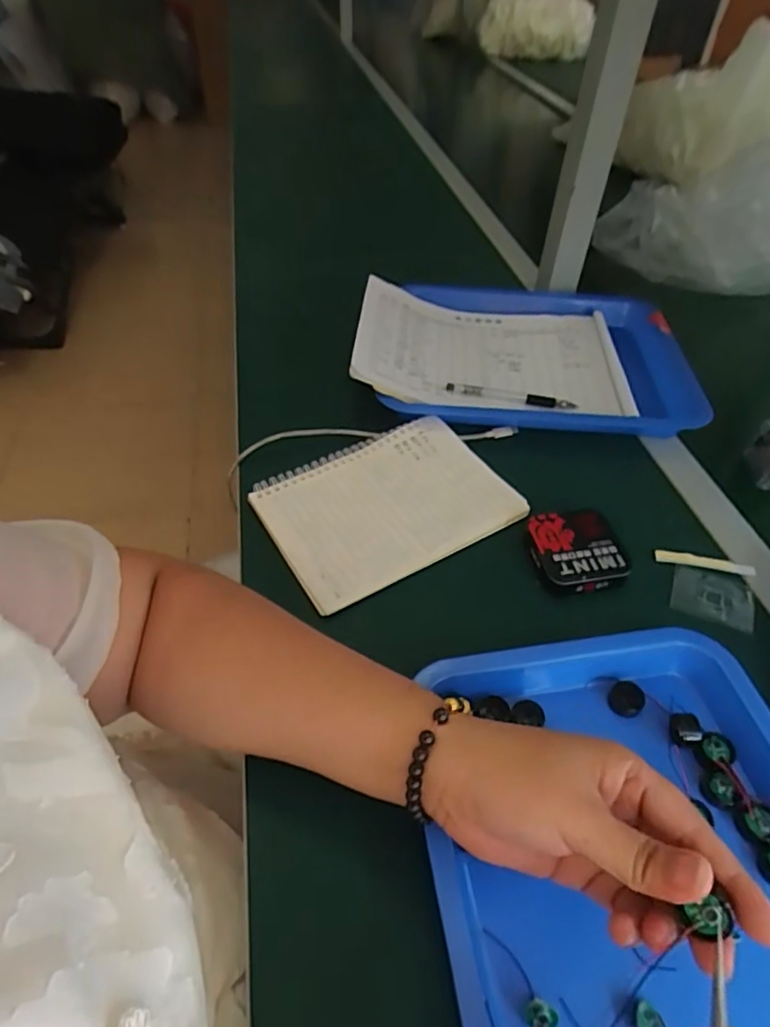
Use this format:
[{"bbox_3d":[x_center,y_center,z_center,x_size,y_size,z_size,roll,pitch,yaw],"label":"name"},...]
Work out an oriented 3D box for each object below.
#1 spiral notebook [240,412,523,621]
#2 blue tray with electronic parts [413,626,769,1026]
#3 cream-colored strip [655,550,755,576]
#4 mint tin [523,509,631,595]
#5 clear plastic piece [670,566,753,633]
[{"bbox_3d":[0.002,-0.012,0.499,0.201,0.011,0.143,-25,53,-19],"label":"spiral notebook"},{"bbox_3d":[0.142,0.198,0.305,0.222,0.033,0.278,-7,49,-5],"label":"blue tray with electronic parts"},{"bbox_3d":[0.261,0.039,0.468,0.078,0.004,0.012,6,49,7],"label":"cream-colored strip"},{"bbox_3d":[0.152,0.028,0.462,0.071,0.019,0.066,-9,49,-6],"label":"mint tin"},{"bbox_3d":[0.255,0.061,0.449,0.056,0.004,0.050,18,51,17],"label":"clear plastic piece"}]

